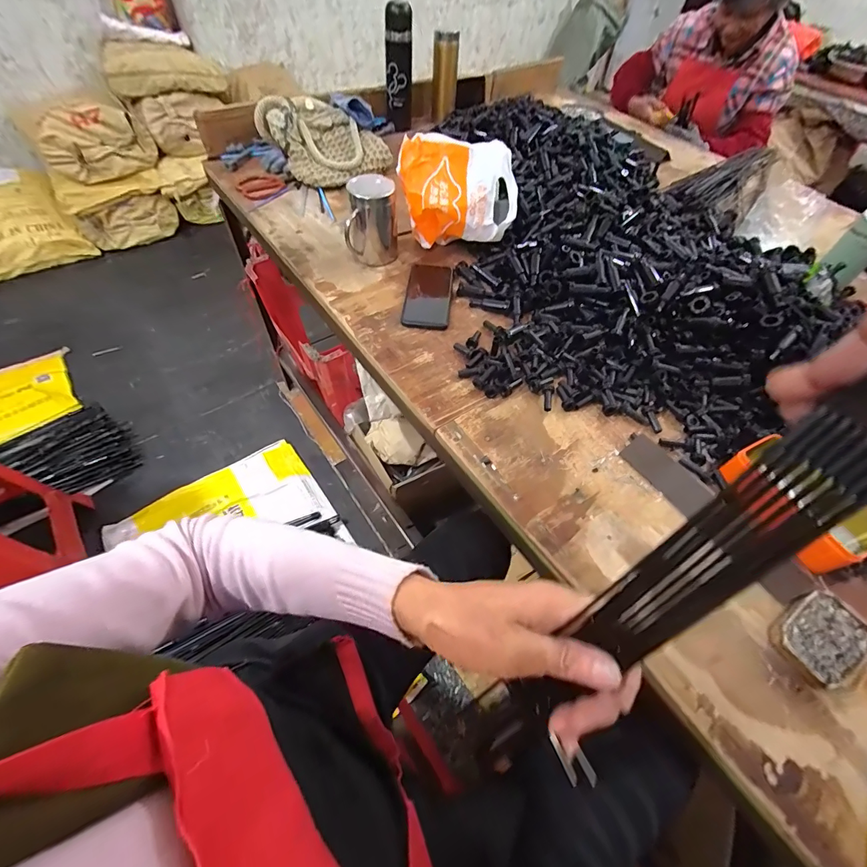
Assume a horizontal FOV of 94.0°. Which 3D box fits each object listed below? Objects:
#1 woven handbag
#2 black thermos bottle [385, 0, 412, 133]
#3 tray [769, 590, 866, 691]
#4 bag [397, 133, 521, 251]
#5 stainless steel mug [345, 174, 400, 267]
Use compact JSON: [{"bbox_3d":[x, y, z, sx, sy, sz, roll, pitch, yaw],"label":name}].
[{"bbox_3d":[-0.233,-0.638,0.883,0.223,0.118,0.202,-33,64,-24],"label":"woven handbag"},{"bbox_3d":[-0.084,-0.870,0.986,0.061,0.239,0.055,0,55,-4],"label":"black thermos bottle"},{"bbox_3d":[0.372,0.196,0.386,0.087,0.023,0.066,-23,60,-19],"label":"tray"},{"bbox_3d":[0.039,-0.408,0.704,0.196,0.142,0.120,0,55,-4],"label":"bag"},{"bbox_3d":[-0.103,-0.360,0.691,0.081,0.110,0.110,2,55,-2],"label":"stainless steel mug"}]

